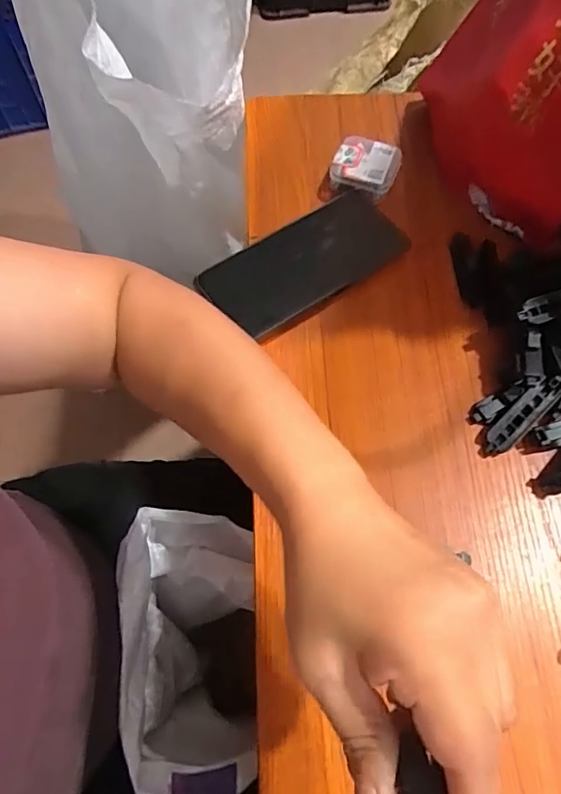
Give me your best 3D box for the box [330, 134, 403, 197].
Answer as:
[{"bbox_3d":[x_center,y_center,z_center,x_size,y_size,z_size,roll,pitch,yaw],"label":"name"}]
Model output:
[{"bbox_3d":[0.075,-0.203,0.448,0.054,0.018,0.052,22,66,8],"label":"box"}]

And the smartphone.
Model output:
[{"bbox_3d":[0.020,-0.109,0.414,0.165,0.012,0.075,-33,70,-15],"label":"smartphone"}]

